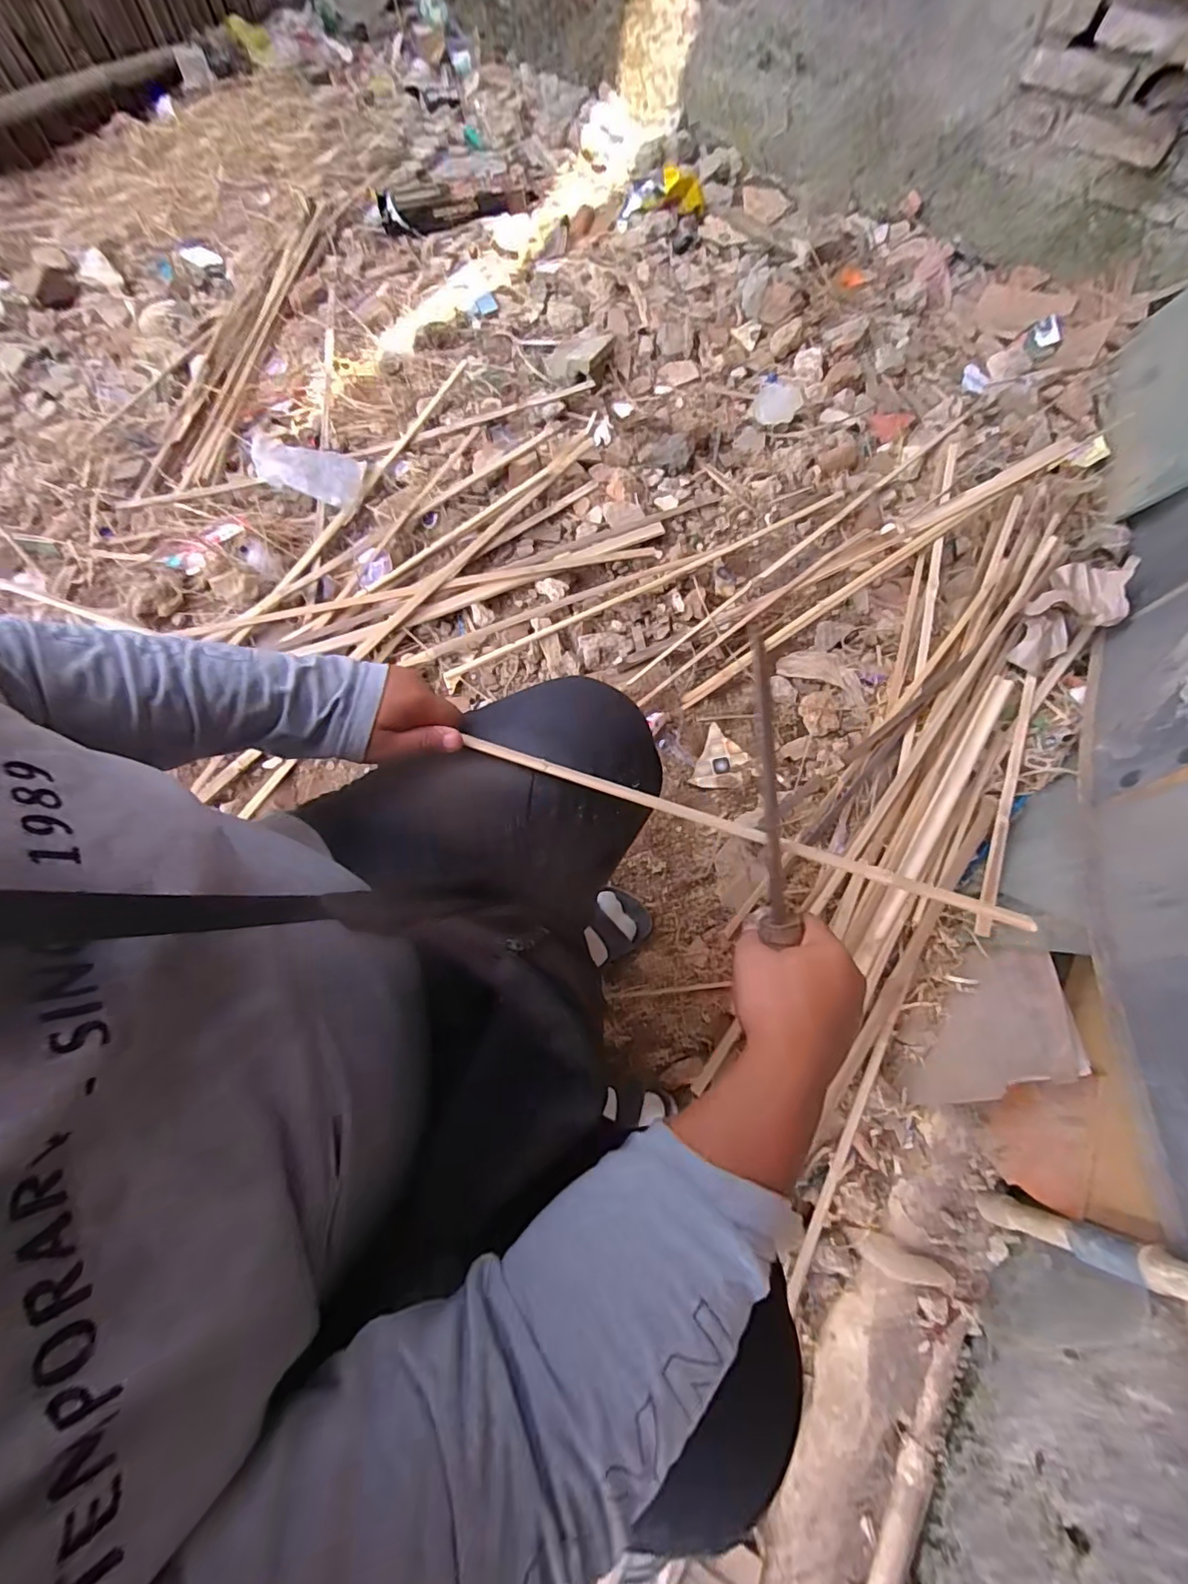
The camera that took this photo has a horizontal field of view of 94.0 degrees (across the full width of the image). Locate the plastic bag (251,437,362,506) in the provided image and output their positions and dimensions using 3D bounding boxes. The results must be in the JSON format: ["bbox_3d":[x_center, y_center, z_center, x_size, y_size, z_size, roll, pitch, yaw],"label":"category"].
[{"bbox_3d":[-0.523,-0.589,1.015,0.206,0.042,0.111,16,69,3],"label":"plastic bag"}]

